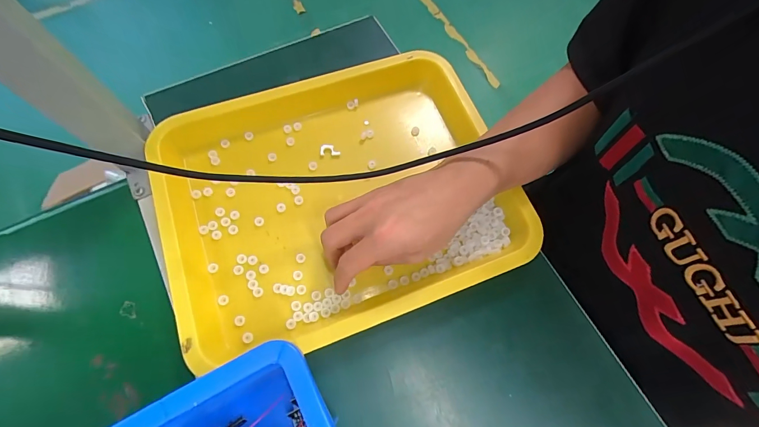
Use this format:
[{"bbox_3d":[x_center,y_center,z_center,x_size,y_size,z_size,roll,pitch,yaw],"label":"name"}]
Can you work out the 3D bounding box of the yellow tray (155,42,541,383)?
[{"bbox_3d":[-0.040,-0.018,0.346,0.331,0.049,0.252,-20,74,-6],"label":"yellow tray"}]

